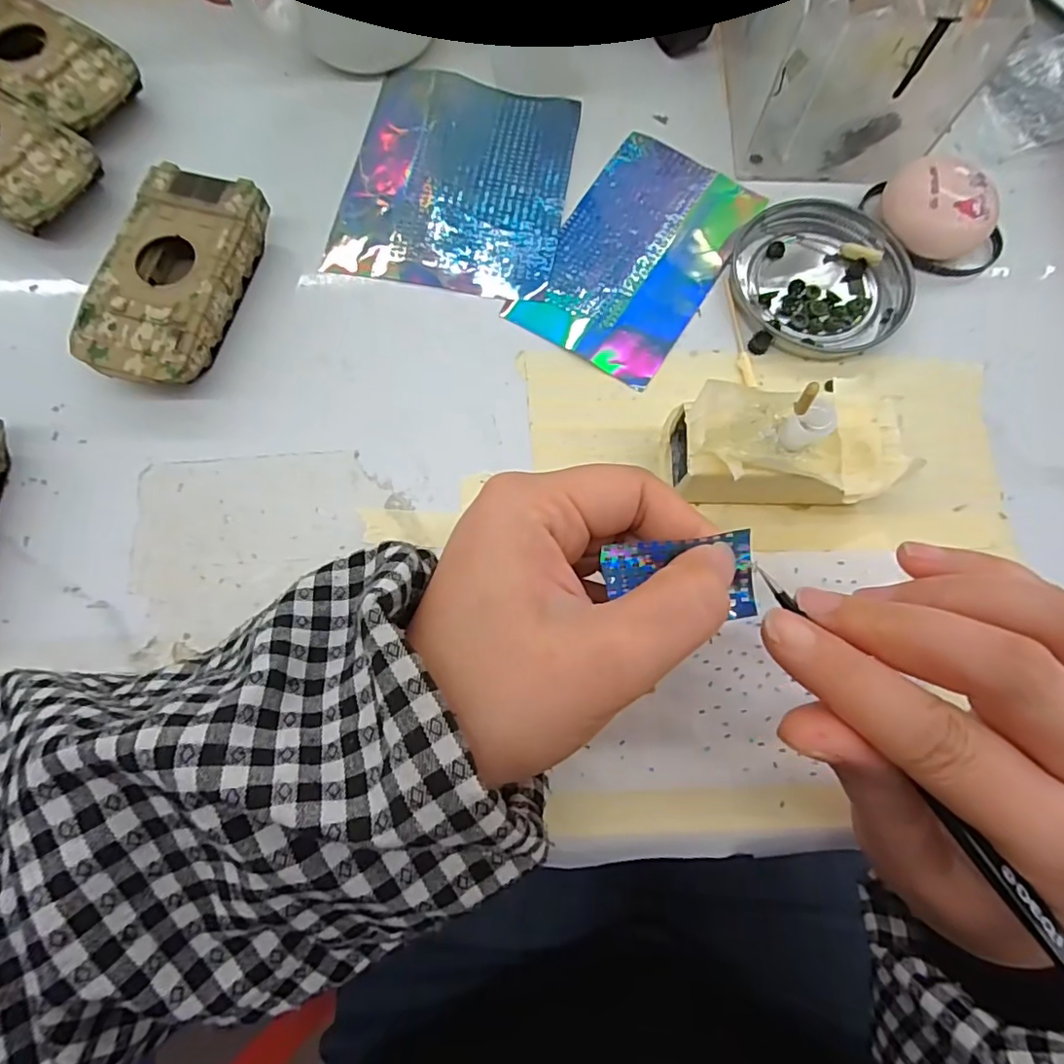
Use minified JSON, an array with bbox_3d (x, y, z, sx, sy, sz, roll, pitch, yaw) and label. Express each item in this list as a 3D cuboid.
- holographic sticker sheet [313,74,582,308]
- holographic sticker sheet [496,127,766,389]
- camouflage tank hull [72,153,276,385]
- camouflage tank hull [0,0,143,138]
[{"bbox_3d":[-0.035,-0.171,0.276,0.103,0.004,0.124,10,75,2],"label":"holographic sticker sheet"},{"bbox_3d":[0.049,-0.130,0.262,0.074,0.004,0.123,30,78,8],"label":"holographic sticker sheet"},{"bbox_3d":[-0.152,-0.106,0.245,0.050,0.025,0.094,15,77,4],"label":"camouflage tank hull"},{"bbox_3d":[-0.236,-0.223,0.273,0.091,0.024,0.050,28,78,7],"label":"camouflage tank hull"}]

